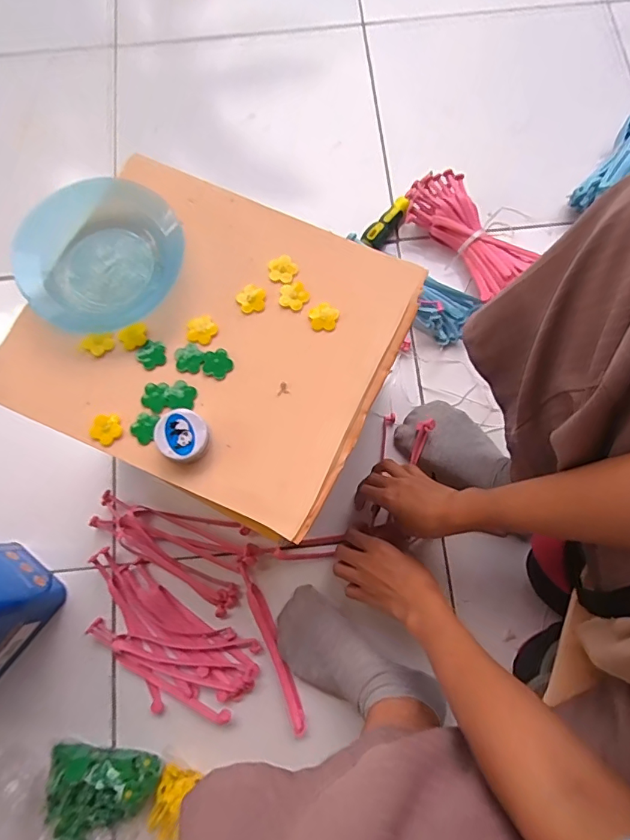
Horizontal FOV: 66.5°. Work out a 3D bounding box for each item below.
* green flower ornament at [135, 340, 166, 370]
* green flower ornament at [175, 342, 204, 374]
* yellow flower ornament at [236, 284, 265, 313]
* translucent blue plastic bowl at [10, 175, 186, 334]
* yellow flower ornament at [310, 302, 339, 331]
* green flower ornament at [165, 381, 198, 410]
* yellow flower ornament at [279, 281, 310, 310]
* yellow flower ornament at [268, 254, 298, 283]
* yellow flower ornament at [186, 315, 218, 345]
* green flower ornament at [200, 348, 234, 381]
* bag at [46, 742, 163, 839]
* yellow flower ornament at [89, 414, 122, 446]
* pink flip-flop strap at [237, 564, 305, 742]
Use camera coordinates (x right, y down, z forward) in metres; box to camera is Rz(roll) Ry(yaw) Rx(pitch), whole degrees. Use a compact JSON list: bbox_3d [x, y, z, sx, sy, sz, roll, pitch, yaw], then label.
[{"bbox_3d":[-0.129,-0.052,0.381,0.023,0.004,0.022,0,77,0],"label":"green flower ornament"},{"bbox_3d":[-0.099,-0.049,0.376,0.022,0.004,0.024,0,77,0],"label":"green flower ornament"},{"bbox_3d":[-0.052,-0.099,0.389,0.023,0.004,0.024,0,77,0],"label":"yellow flower ornament"},{"bbox_3d":[-0.168,-0.131,0.380,0.128,0.032,0.106,-38,79,-8],"label":"translucent blue plastic bowl"},{"bbox_3d":[0.007,-0.082,0.381,0.023,0.004,0.022,0,77,0],"label":"yellow flower ornament"},{"bbox_3d":[-0.103,-0.018,0.369,0.023,0.004,0.022,0,77,0],"label":"green flower ornament"},{"bbox_3d":[-0.017,-0.101,0.386,0.023,0.004,0.023,21,78,5],"label":"yellow flower ornament"},{"bbox_3d":[-0.026,-0.125,0.395,0.024,0.004,0.023,0,77,0],"label":"yellow flower ornament"},{"bbox_3d":[-0.090,-0.072,0.381,0.024,0.004,0.023,0,77,0],"label":"yellow flower ornament"},{"bbox_3d":[-0.077,-0.043,0.374,0.024,0.004,0.023,0,77,0],"label":"green flower ornament"},{"bbox_3d":[-0.229,0.397,0.509,0.120,0.052,0.084,6,77,2],"label":"bag"},{"bbox_3d":[-0.157,0.006,0.362,0.021,0.006,0.023,29,79,7],"label":"yellow flower ornament"},{"bbox_3d":[-0.049,0.261,0.556,0.019,0.014,0.191,-21,78,-5],"label":"pink flip-flop strap"}]

